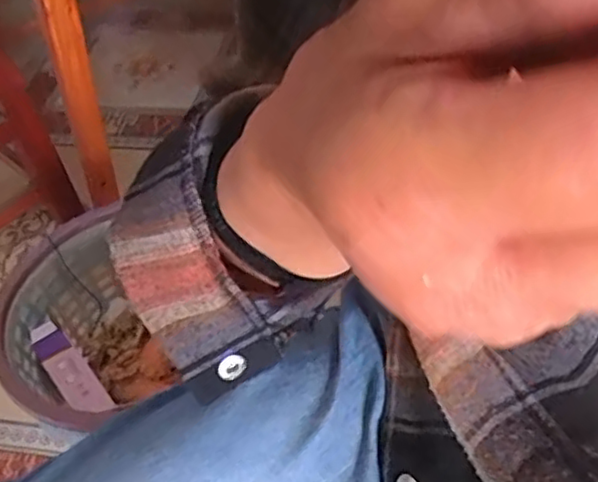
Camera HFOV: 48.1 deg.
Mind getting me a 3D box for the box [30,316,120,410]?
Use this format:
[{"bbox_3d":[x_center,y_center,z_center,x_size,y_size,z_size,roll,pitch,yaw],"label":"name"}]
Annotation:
[{"bbox_3d":[-0.232,0.130,0.672,0.035,0.022,0.115,-36,70,-26],"label":"box"}]

